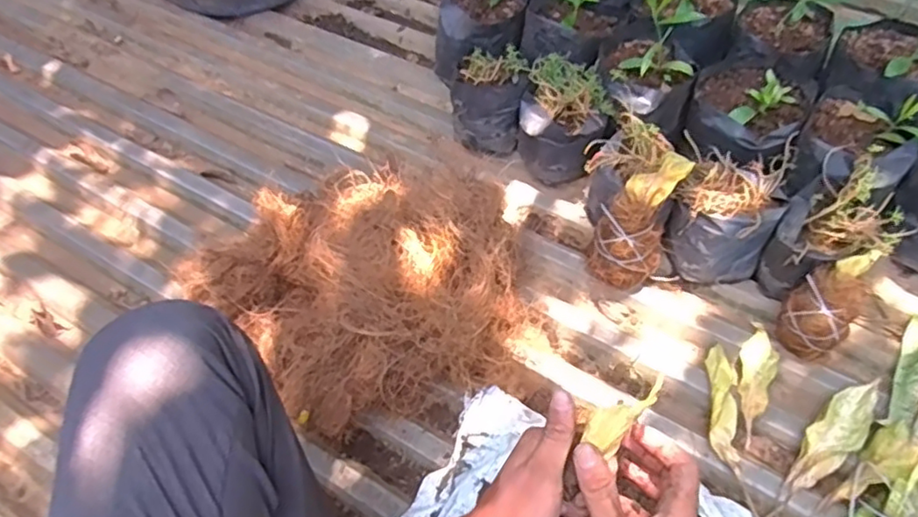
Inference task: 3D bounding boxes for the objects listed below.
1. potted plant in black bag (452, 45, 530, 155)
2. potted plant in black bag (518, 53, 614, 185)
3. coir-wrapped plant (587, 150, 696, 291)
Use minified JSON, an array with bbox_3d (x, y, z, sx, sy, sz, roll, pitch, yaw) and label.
[{"bbox_3d":[0.050,-0.237,1.014,0.118,0.151,0.098,-3,57,1],"label":"potted plant in black bag"},{"bbox_3d":[0.158,-0.205,0.968,0.132,0.128,0.123,20,60,15],"label":"potted plant in black bag"},{"bbox_3d":[0.235,-0.049,0.835,0.089,0.185,0.070,29,25,20],"label":"coir-wrapped plant"}]

